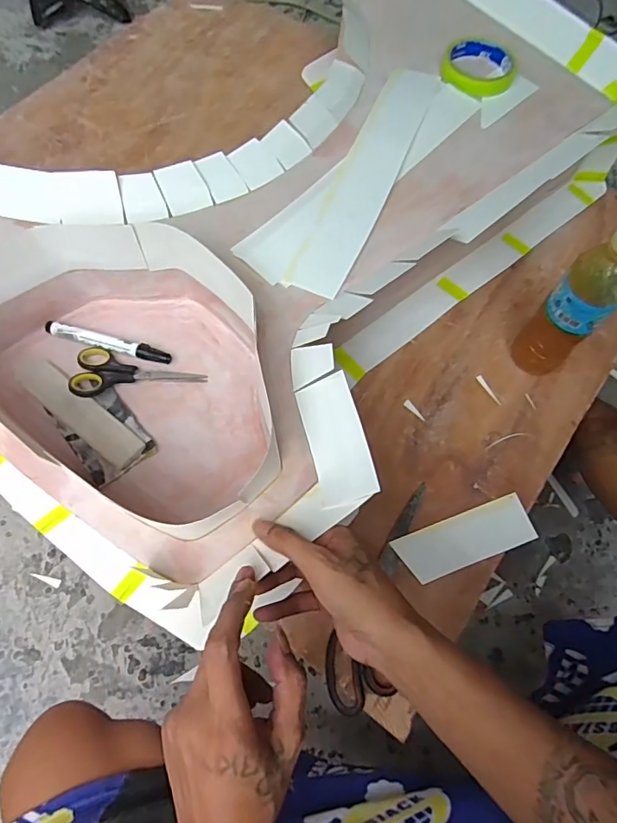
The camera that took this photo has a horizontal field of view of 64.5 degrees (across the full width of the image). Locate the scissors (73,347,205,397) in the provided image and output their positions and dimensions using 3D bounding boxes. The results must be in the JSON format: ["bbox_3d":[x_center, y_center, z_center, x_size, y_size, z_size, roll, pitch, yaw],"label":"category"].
[{"bbox_3d":[-0.185,-0.052,0.533,0.136,0.018,0.060,-11,68,-6],"label":"scissors"}]

